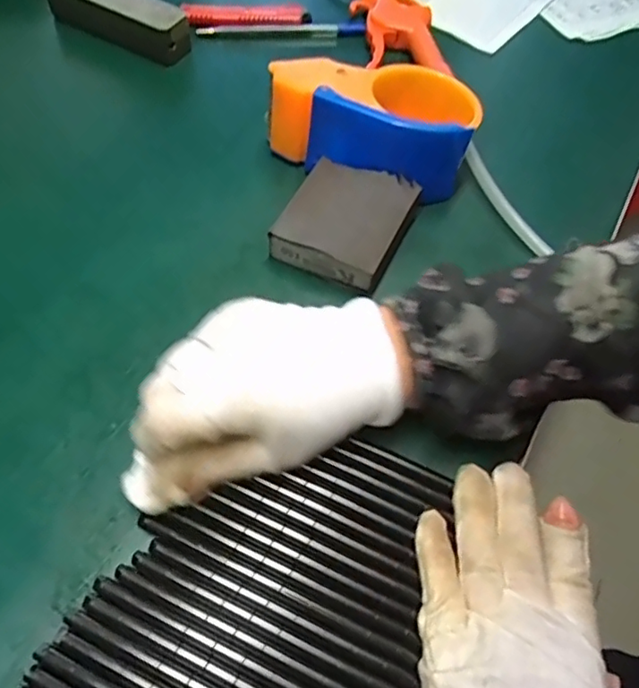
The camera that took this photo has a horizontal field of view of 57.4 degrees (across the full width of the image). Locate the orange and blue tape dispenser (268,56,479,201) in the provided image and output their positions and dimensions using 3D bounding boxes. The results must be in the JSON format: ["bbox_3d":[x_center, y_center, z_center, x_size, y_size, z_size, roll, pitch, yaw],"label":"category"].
[{"bbox_3d":[0.038,-0.147,0.398,0.128,0.067,0.083,26,60,12],"label":"orange and blue tape dispenser"}]

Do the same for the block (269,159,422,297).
[{"bbox_3d":[0.017,-0.077,0.371,0.070,0.027,0.079,24,60,10],"label":"block"}]

